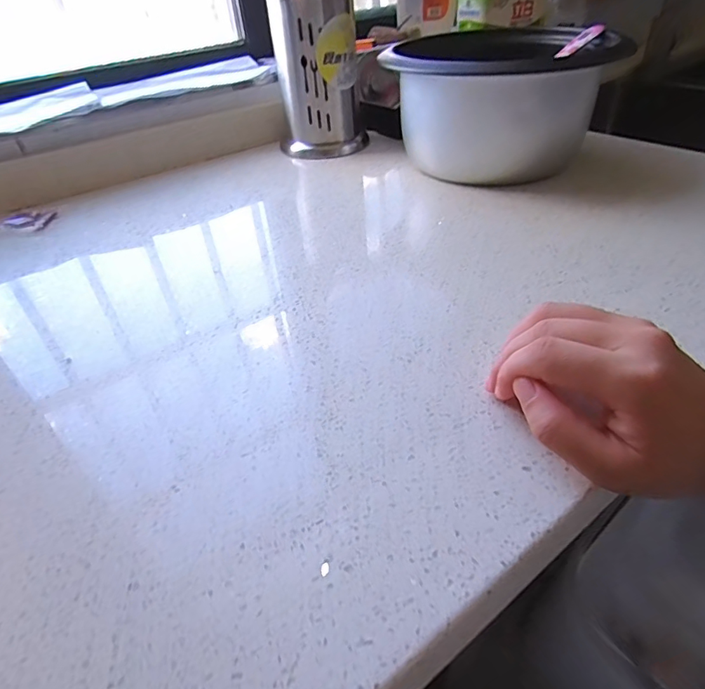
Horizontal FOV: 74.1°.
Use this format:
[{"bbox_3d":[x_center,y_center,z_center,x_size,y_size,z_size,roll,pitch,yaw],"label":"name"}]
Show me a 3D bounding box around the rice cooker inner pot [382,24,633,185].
[{"bbox_3d":[0.170,-0.272,0.520,0.208,0.118,0.218,11,42,18],"label":"rice cooker inner pot"}]

